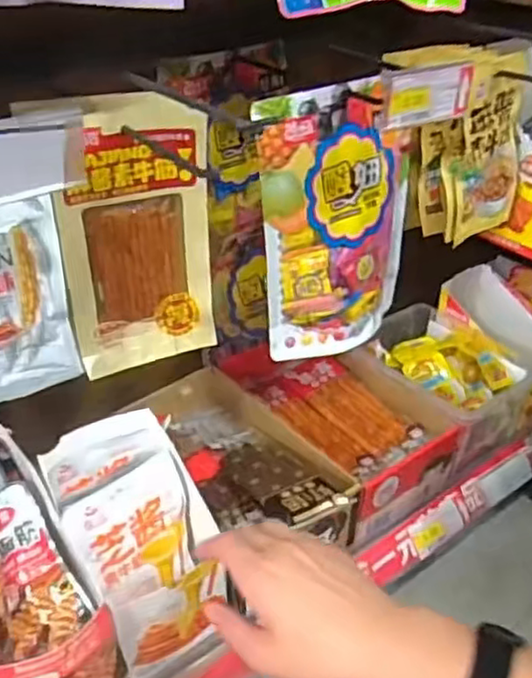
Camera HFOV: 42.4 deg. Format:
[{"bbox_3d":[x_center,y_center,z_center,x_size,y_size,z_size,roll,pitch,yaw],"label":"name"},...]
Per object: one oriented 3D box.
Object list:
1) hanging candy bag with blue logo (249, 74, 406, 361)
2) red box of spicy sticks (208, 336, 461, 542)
[{"bbox_3d":[0.074,-0.109,0.654,0.167,0.252,0.027,-24,34,-26],"label":"hanging candy bag with blue logo"},{"bbox_3d":[0.075,0.085,0.814,0.154,0.084,0.272,-21,40,-30],"label":"red box of spicy sticks"}]

